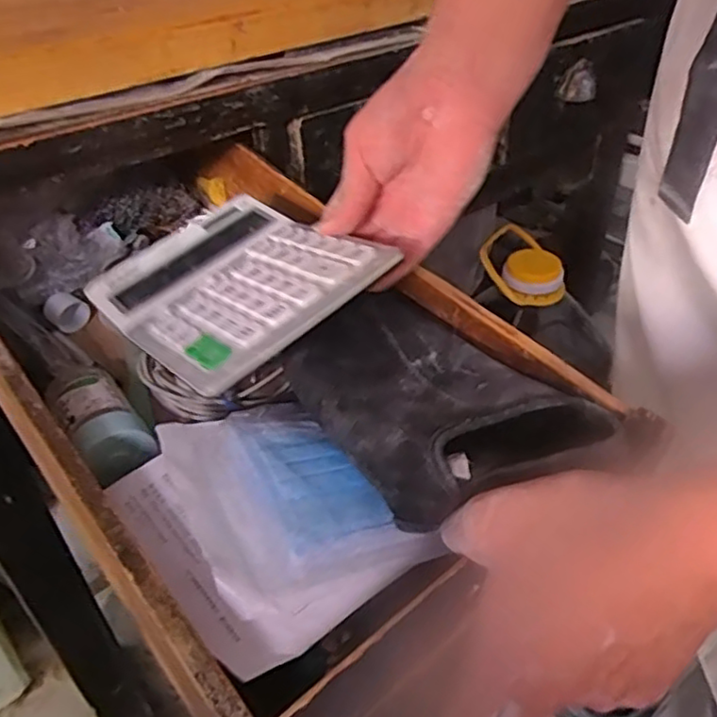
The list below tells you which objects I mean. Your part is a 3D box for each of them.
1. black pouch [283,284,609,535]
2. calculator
[{"bbox_3d":[0.032,0.006,0.377,0.117,0.048,0.202,-17,41,-19],"label":"black pouch"},{"bbox_3d":[-0.087,-0.054,0.441,0.142,0.010,0.199,-38,40,-22],"label":"calculator"}]

